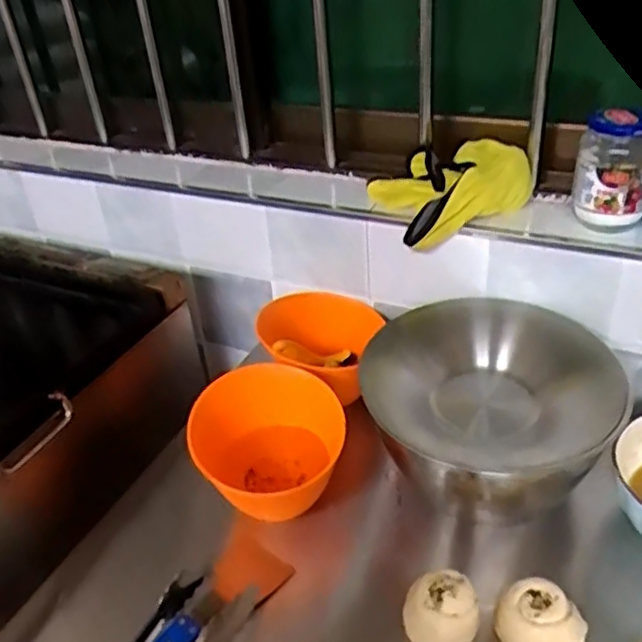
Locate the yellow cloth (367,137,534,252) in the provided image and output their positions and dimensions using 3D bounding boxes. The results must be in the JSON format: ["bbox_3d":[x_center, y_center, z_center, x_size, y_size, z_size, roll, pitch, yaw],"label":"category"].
[{"bbox_3d":[0.158,-0.169,0.820,0.158,0.071,0.143,-15,36,-14],"label":"yellow cloth"}]

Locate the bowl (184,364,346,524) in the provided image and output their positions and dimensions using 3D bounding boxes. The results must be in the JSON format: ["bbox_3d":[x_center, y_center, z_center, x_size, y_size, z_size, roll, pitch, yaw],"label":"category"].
[{"bbox_3d":[-0.055,0.138,0.730,0.170,0.103,0.149,-10,35,-7],"label":"bowl"}]

